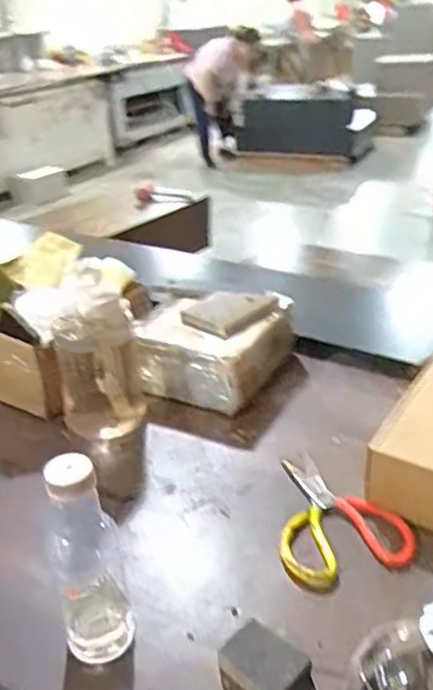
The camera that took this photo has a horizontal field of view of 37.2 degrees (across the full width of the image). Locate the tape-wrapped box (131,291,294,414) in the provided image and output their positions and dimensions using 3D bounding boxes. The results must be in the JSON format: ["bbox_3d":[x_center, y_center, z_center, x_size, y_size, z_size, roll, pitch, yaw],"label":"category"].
[{"bbox_3d":[0.001,0.004,1.022,0.174,0.118,0.210,15,34,28],"label":"tape-wrapped box"}]

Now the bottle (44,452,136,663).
[{"bbox_3d":[-0.115,0.195,0.580,0.058,0.210,0.059,-9,30,-12],"label":"bottle"}]

